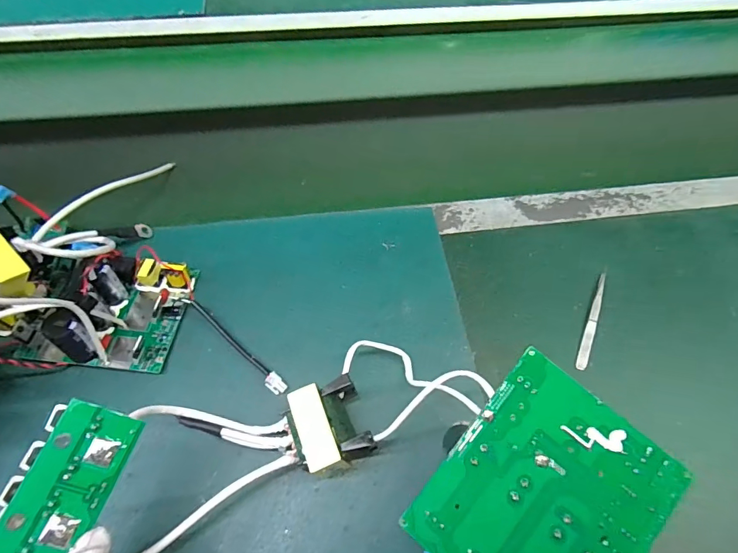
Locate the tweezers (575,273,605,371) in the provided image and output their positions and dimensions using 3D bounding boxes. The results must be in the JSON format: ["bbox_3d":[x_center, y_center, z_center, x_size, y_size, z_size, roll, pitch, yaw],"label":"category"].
[{"bbox_3d":[0.241,0.046,0.461,0.011,0.005,0.124,25,60,13],"label":"tweezers"}]

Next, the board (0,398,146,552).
[{"bbox_3d":[-0.180,0.123,0.254,0.051,0.008,0.089,29,62,-21],"label":"board"}]

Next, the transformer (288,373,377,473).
[{"bbox_3d":[-0.033,0.126,0.360,0.060,0.057,0.062,-16,60,-12],"label":"transformer"}]

